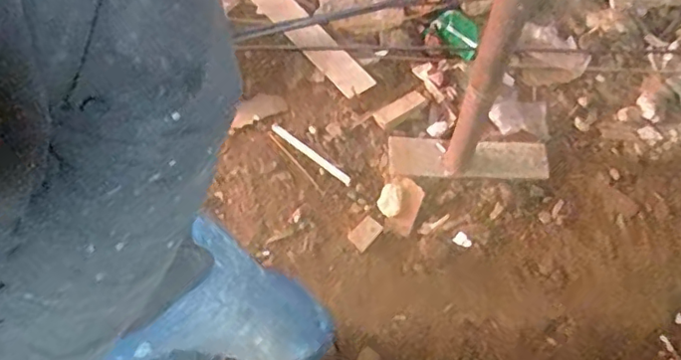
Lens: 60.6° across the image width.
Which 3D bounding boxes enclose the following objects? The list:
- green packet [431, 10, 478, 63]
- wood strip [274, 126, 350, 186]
[{"bbox_3d":[0.326,-0.403,1.613,0.104,0.040,0.166,-31,73,-12],"label":"green packet"},{"bbox_3d":[-0.074,-0.065,1.442,0.244,0.011,0.020,38,73,12],"label":"wood strip"}]

